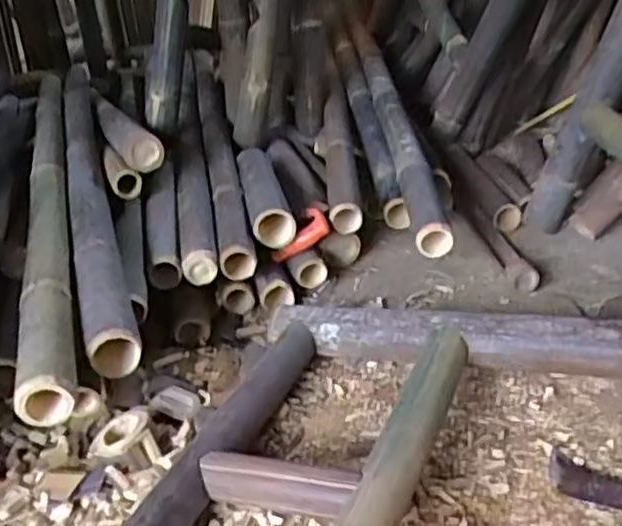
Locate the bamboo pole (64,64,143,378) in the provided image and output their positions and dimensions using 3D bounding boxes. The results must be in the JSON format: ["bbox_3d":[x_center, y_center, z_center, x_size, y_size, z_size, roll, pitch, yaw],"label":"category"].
[{"bbox_3d":[-0.458,-0.194,1.472,0.071,0.067,1.409,-12,29,-14],"label":"bamboo pole"}]

